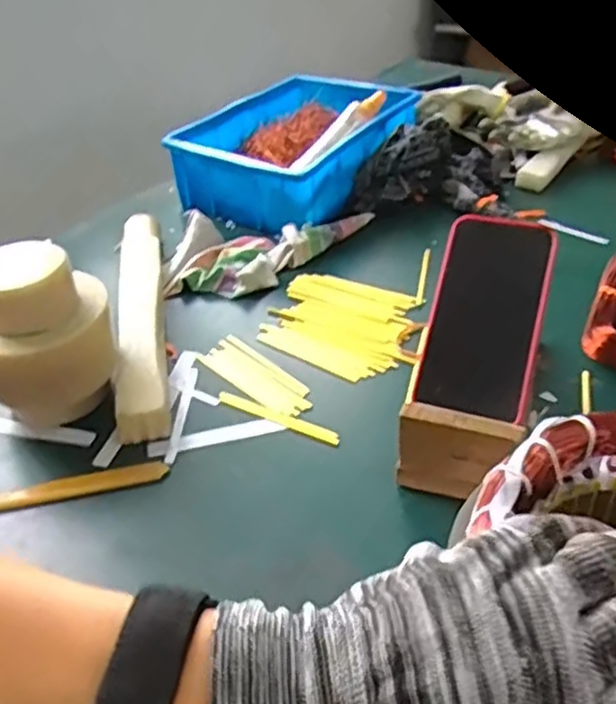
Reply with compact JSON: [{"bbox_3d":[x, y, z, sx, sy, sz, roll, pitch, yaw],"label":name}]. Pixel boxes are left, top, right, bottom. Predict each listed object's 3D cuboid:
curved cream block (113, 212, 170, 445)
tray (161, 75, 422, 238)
[{"bbox_3d":[-0.157,-0.043,0.681,0.040,0.038,0.337,-9,38,-7],"label":"curved cream block"},{"bbox_3d":[-0.010,-0.256,0.908,0.214,0.090,0.295,17,42,25],"label":"tray"}]

